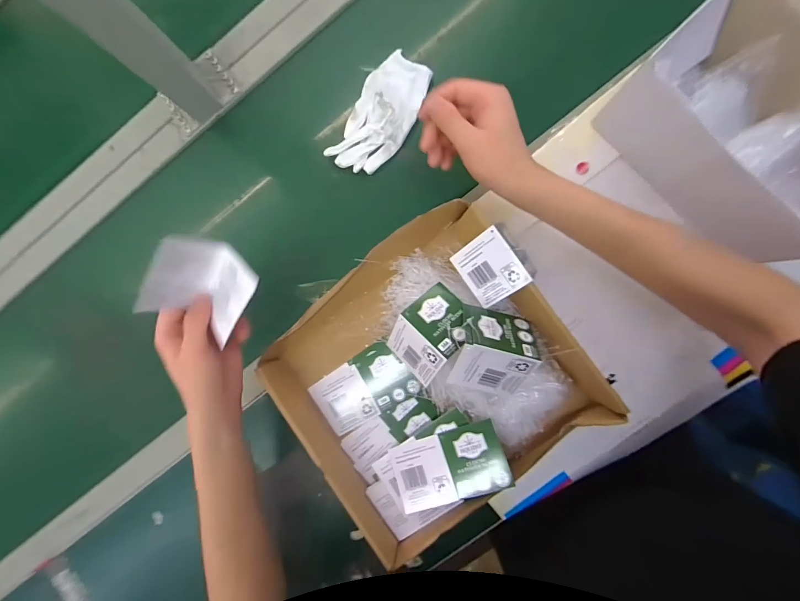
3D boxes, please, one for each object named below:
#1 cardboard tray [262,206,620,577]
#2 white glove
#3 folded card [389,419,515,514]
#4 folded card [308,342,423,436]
[{"bbox_3d":[0.032,0.083,0.383,0.310,0.072,0.298,-36,85,6],"label":"cardboard tray"},{"bbox_3d":[-0.024,-0.236,0.431,0.078,0.019,0.154,31,92,7],"label":"white glove"},{"bbox_3d":[0.054,0.184,0.374,0.124,0.004,0.069,-22,76,13],"label":"folded card"},{"bbox_3d":[-0.044,0.108,0.422,0.121,0.010,0.074,-32,85,5],"label":"folded card"}]

